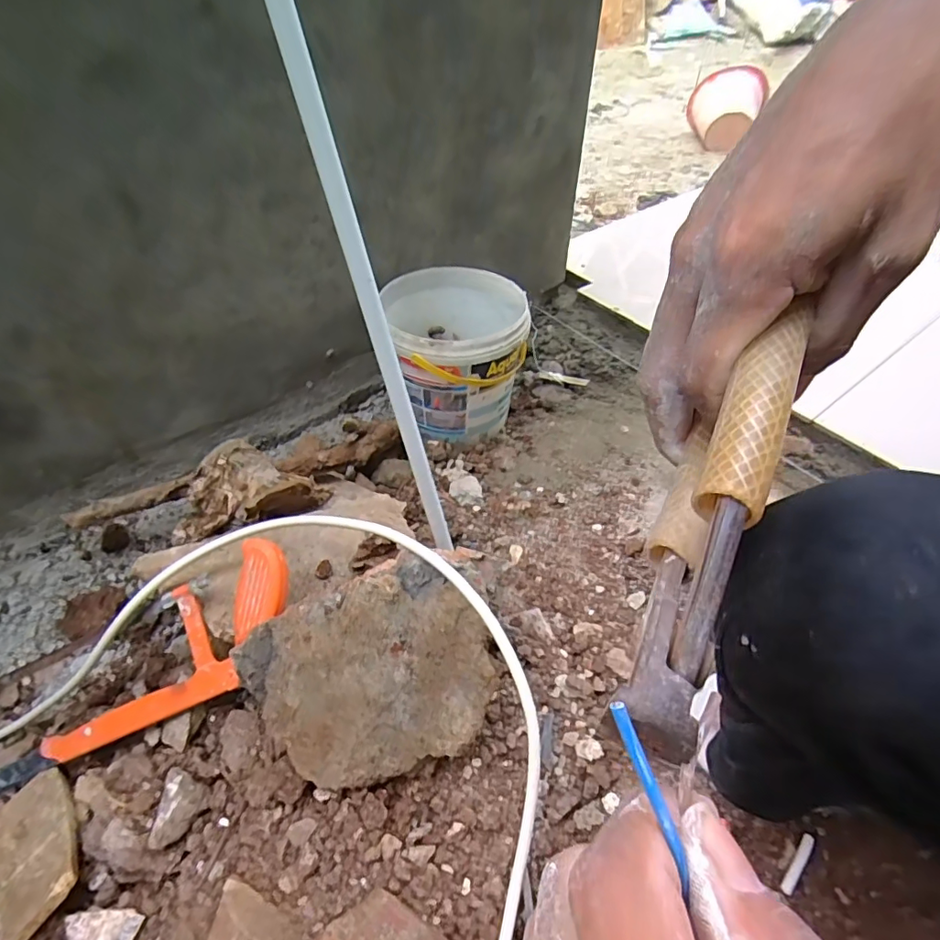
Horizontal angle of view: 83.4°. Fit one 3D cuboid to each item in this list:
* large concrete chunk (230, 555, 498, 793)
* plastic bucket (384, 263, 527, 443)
[{"bbox_3d":[-0.074,0.162,0.421,0.178,0.027,0.153,-30,83,-8],"label":"large concrete chunk"},{"bbox_3d":[-0.014,-0.167,0.765,0.181,0.174,0.212,-9,49,-8],"label":"plastic bucket"}]

